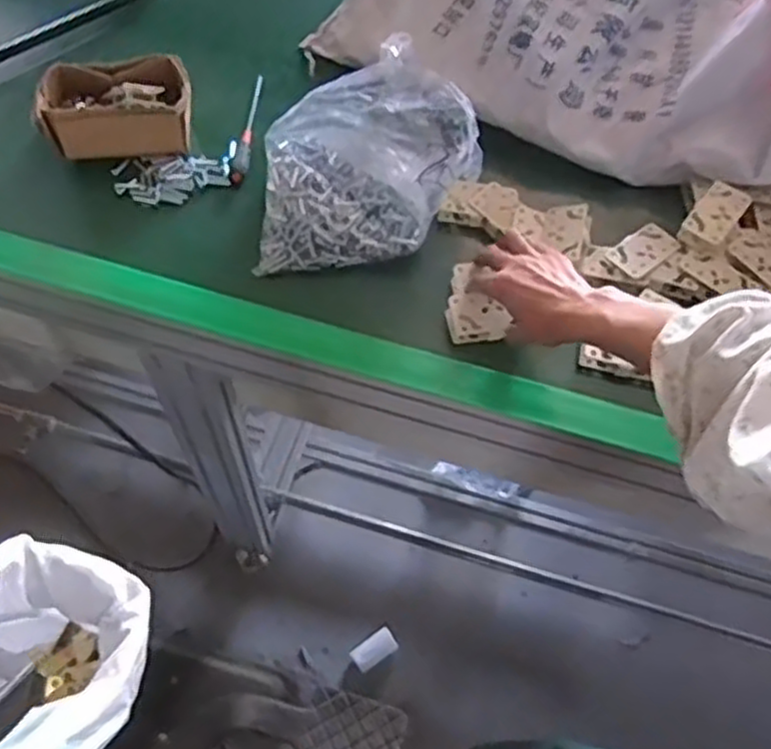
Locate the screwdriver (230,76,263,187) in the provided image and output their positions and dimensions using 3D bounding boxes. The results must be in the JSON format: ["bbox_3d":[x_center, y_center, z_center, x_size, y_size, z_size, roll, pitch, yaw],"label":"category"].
[{"bbox_3d":[-0.154,-0.272,0.844,0.019,0.020,0.157,3,60,-1],"label":"screwdriver"}]

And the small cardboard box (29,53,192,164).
[{"bbox_3d":[-0.288,-0.286,0.817,0.157,0.061,0.101,-11,61,-9],"label":"small cardboard box"}]

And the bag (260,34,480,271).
[{"bbox_3d":[-0.027,-0.220,0.754,0.215,0.101,0.196,-8,60,-7],"label":"bag"}]

